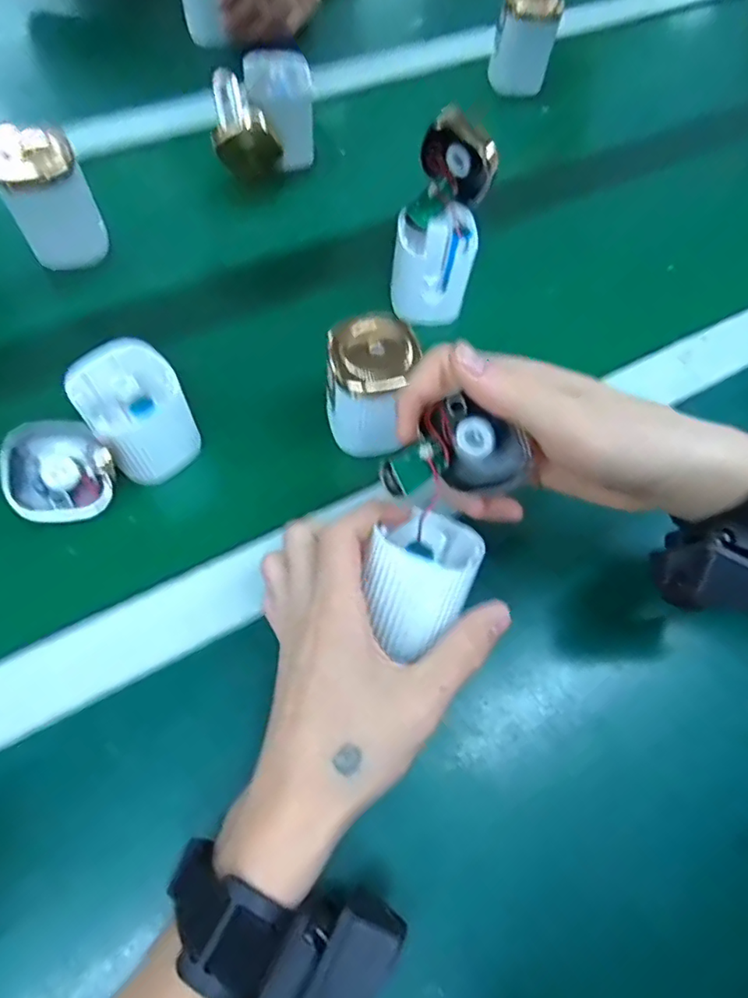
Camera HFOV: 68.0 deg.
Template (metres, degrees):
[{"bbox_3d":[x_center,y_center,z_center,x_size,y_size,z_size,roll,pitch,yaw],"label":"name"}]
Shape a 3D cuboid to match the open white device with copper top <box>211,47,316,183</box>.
[{"bbox_3d":[-0.093,-0.328,0.479,0.080,0.072,0.078,-4,66,-3],"label":"open white device with copper top"}]

